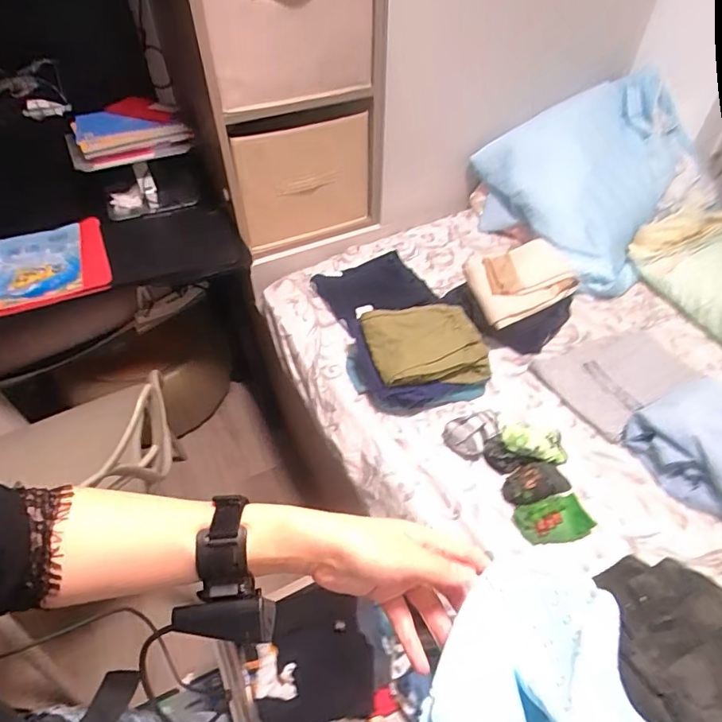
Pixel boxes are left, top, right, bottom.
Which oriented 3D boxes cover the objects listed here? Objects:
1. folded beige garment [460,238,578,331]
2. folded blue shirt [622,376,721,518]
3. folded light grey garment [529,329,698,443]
[{"bbox_3d":[0.347,-0.176,1.078,0.216,0.077,0.150,-17,50,-14],"label":"folded beige garment"},{"bbox_3d":[0.670,0.145,0.881,0.303,0.095,0.248,-14,50,-11],"label":"folded blue shirt"},{"bbox_3d":[0.540,0.016,1.037,0.279,0.031,0.212,-27,53,-21],"label":"folded light grey garment"}]

